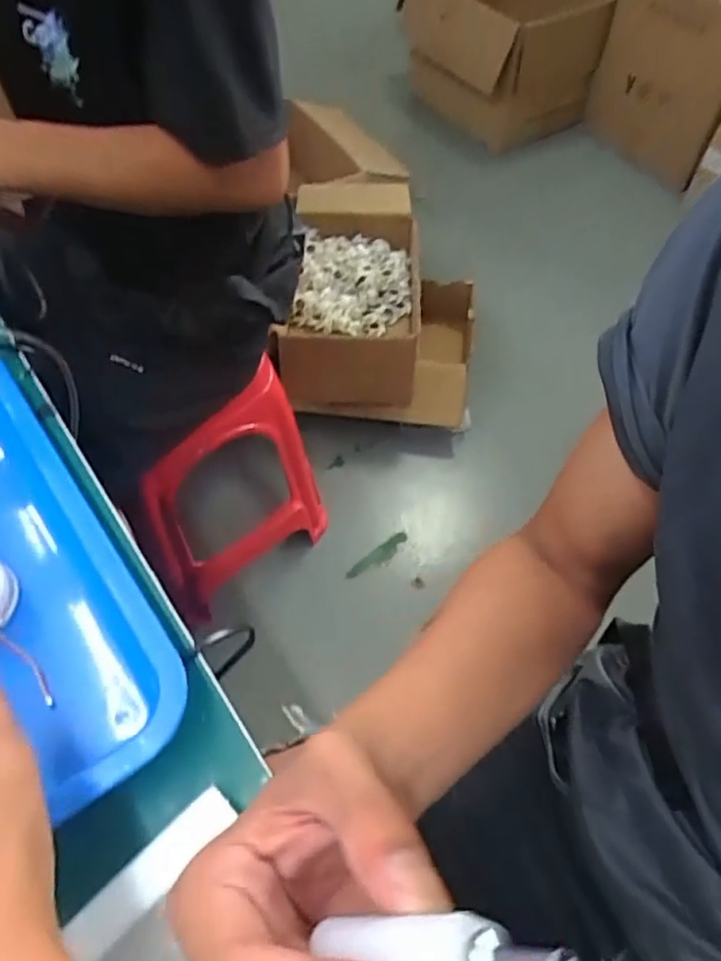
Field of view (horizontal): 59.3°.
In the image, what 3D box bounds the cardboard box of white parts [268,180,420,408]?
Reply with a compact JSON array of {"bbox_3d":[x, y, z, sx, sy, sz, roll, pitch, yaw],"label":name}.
[{"bbox_3d":[-0.011,-0.391,1.367,0.257,0.155,0.474,3,56,1],"label":"cardboard box of white parts"}]

